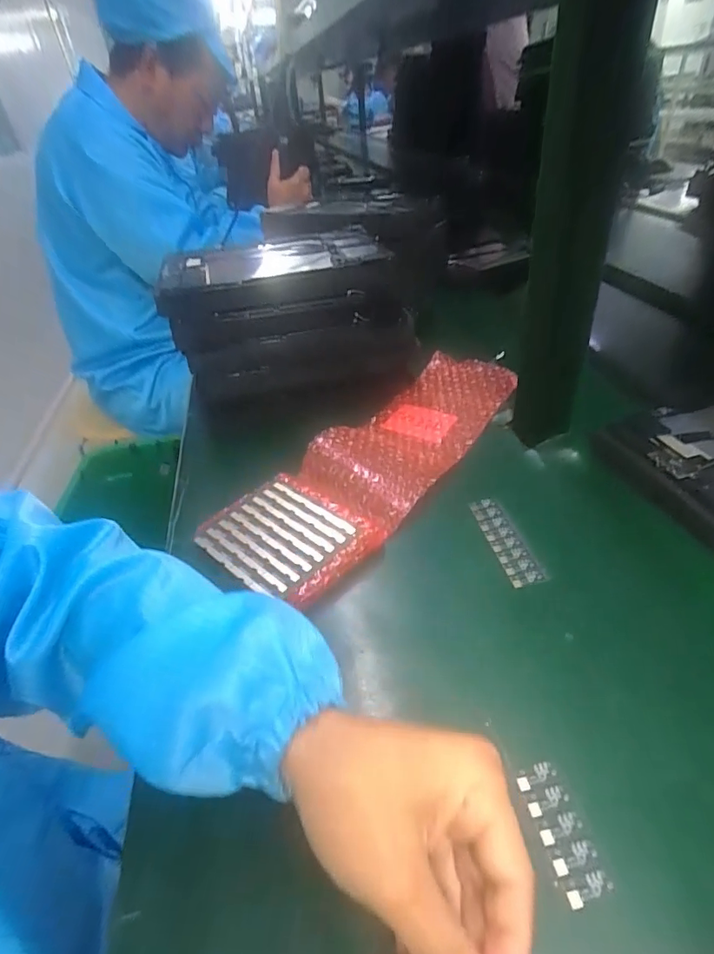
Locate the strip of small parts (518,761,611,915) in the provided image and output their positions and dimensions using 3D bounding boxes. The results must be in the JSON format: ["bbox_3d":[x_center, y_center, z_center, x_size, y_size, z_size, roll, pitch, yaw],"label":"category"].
[{"bbox_3d":[0.101,0.174,0.242,0.023,0.004,0.056,-14,39,-3],"label":"strip of small parts"}]

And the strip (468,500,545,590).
[{"bbox_3d":[0.118,0.050,0.393,0.024,0.004,0.090,-12,39,-6],"label":"strip"}]

